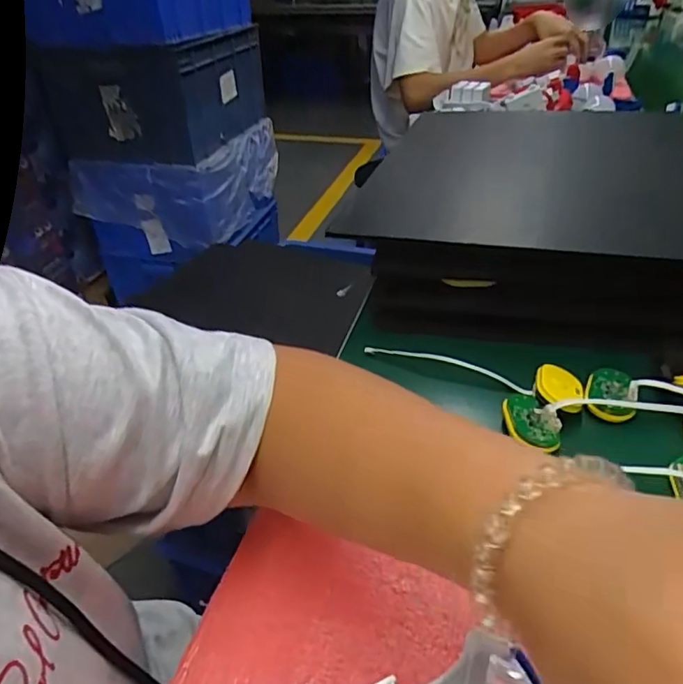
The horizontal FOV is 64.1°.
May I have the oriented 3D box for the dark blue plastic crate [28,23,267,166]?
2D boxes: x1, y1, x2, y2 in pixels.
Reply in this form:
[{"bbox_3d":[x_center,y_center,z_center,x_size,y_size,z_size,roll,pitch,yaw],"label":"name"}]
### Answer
[{"bbox_3d":[-0.519,-0.758,1.629,0.410,0.268,0.570,8,37,14],"label":"dark blue plastic crate"}]

